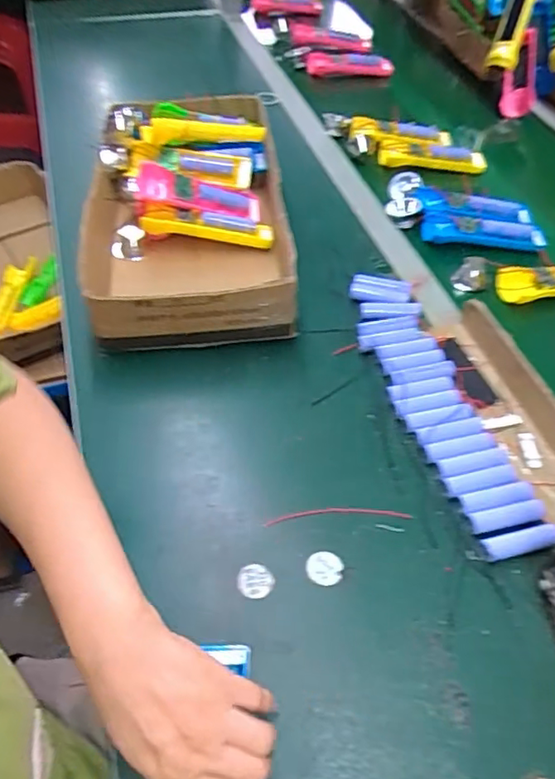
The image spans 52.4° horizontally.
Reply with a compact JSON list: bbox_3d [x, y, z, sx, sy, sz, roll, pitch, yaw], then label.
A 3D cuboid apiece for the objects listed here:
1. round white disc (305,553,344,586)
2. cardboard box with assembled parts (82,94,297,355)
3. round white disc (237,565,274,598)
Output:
[{"bbox_3d":[0.039,0.146,0.463,0.030,0.004,0.027,4,51,2],"label":"round white disc"},{"bbox_3d":[-0.123,-0.243,0.723,0.238,0.089,0.459,-5,51,-5],"label":"cardboard box with assembled parts"},{"bbox_3d":[-0.018,0.154,0.454,0.028,0.004,0.027,1,50,-1],"label":"round white disc"}]

